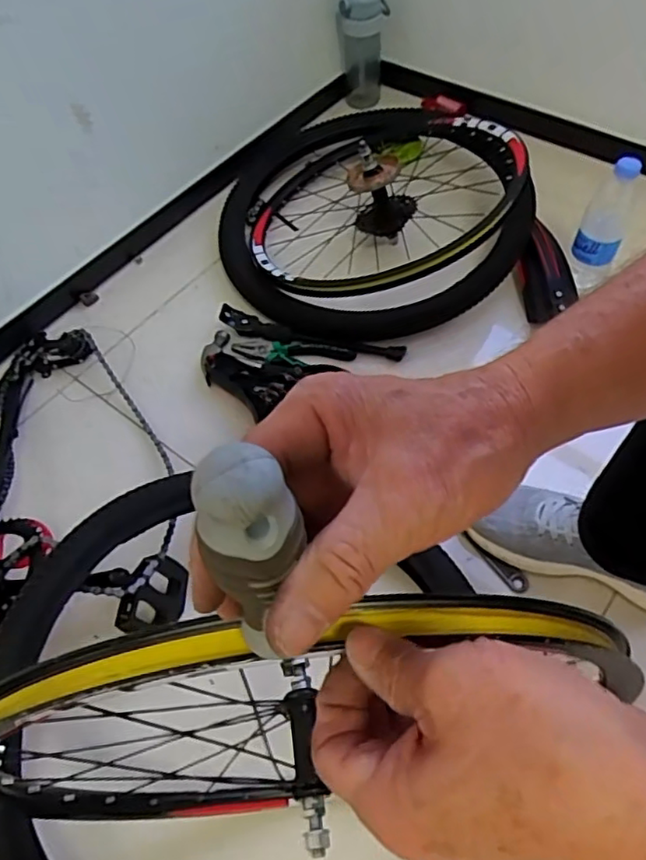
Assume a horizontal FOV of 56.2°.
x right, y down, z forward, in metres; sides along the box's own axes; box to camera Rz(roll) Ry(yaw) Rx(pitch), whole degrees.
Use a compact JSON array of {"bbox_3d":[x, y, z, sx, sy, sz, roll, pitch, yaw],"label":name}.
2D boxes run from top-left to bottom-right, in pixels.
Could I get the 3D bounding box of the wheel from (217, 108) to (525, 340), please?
[{"bbox_3d":[0.074,-0.374,1.015,0.508,0.107,0.517,-6,64,12],"label":"wheel"}]

